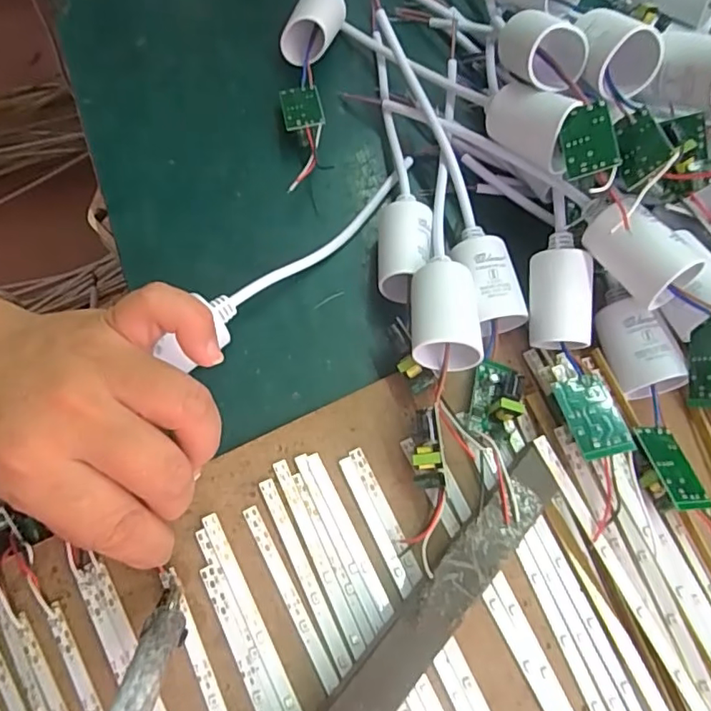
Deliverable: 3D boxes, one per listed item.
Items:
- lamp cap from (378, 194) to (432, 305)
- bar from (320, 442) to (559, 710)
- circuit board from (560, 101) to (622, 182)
[{"bbox_3d":[0.023,-0.051,0.275,0.025,0.029,0.042,3,69,-2],"label":"lamp cap"},{"bbox_3d":[0.011,0.118,0.206,0.021,0.004,0.207,41,71,10],"label":"bar"},{"bbox_3d":[0.097,-0.090,0.235,0.021,0.004,0.034,-13,66,29],"label":"circuit board"}]

